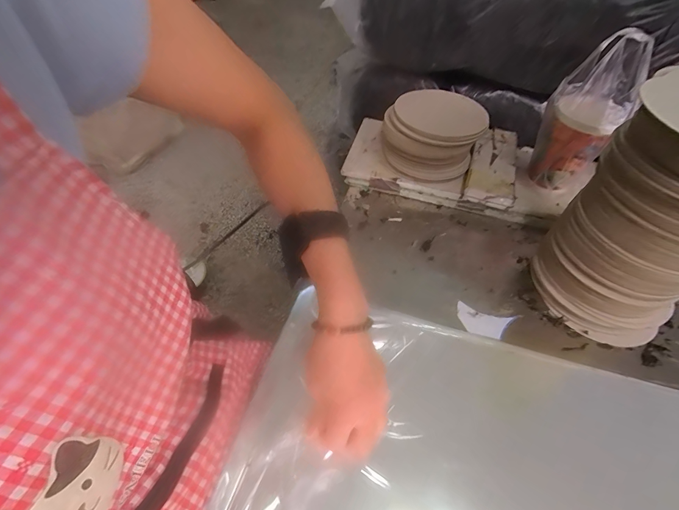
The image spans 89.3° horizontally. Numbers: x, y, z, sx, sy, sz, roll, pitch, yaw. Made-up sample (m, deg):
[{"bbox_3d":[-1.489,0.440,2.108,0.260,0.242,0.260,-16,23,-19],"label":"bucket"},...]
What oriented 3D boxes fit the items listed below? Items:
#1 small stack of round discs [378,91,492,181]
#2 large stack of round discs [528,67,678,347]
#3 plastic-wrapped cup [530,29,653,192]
[{"bbox_3d":[0.152,-0.201,0.567,0.151,0.070,0.156,27,54,18],"label":"small stack of round discs"},{"bbox_3d":[0.330,-0.033,0.361,0.157,0.249,0.138,28,55,19],"label":"large stack of round discs"},{"bbox_3d":[0.336,-0.195,0.477,0.087,0.189,0.088,1,51,-1],"label":"plastic-wrapped cup"}]

